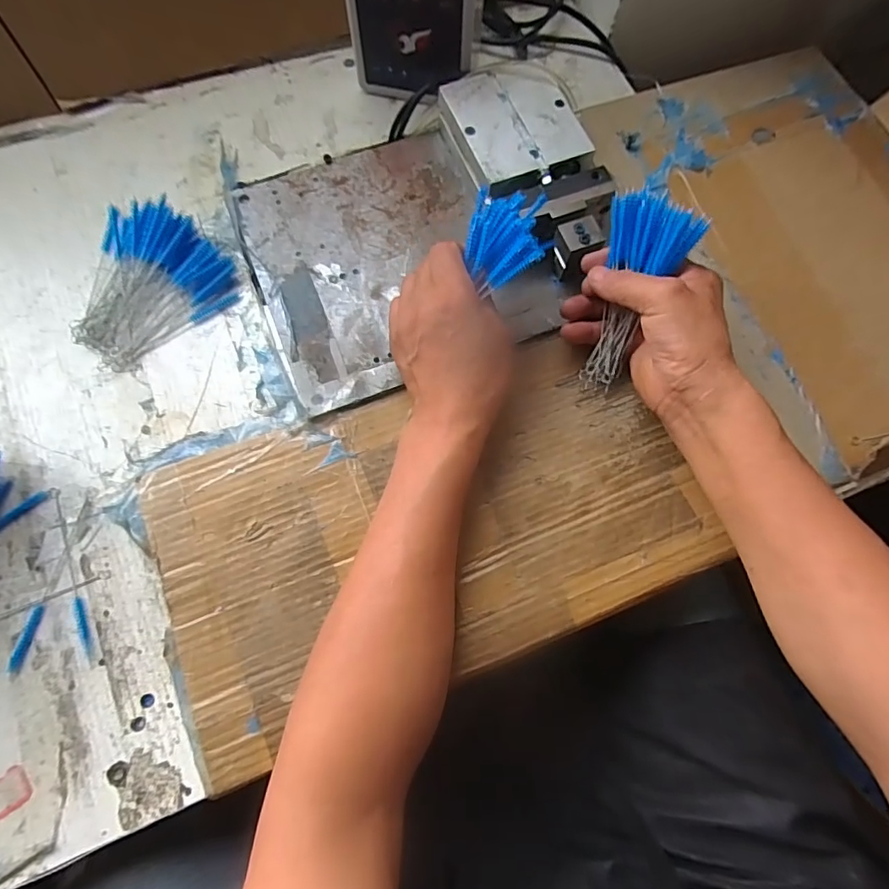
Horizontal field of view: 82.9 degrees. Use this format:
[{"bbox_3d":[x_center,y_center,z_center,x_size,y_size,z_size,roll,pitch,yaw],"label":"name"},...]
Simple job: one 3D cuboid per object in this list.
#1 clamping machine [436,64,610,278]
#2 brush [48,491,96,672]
[{"bbox_3d":[0.076,-0.229,0.431,0.100,0.046,0.193,-21,75,-7],"label":"clamping machine"},{"bbox_3d":[-0.261,0.090,0.352,0.008,0.004,0.131,-22,74,-7],"label":"brush"}]

